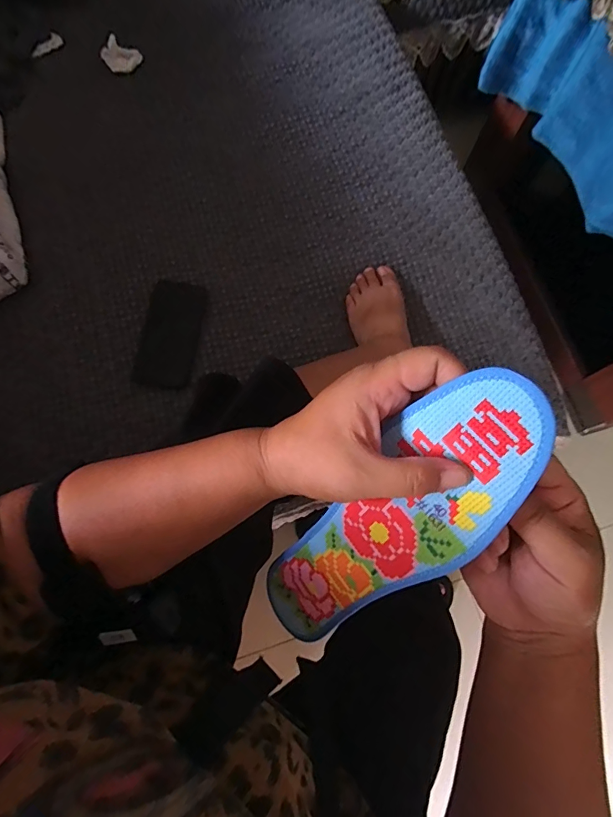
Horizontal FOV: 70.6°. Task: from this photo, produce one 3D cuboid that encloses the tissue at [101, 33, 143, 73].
[{"bbox_3d":[-0.327,-0.626,0.765,0.045,0.032,0.068,23,75,4],"label":"tissue"}]

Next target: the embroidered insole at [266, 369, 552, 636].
[{"bbox_3d":[0.044,0.075,0.257,0.009,0.231,0.072,-9,51,-49],"label":"embroidered insole"}]

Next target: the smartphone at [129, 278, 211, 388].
[{"bbox_3d":[-0.191,-0.108,0.619,0.078,0.013,0.159,10,74,1],"label":"smartphone"}]

